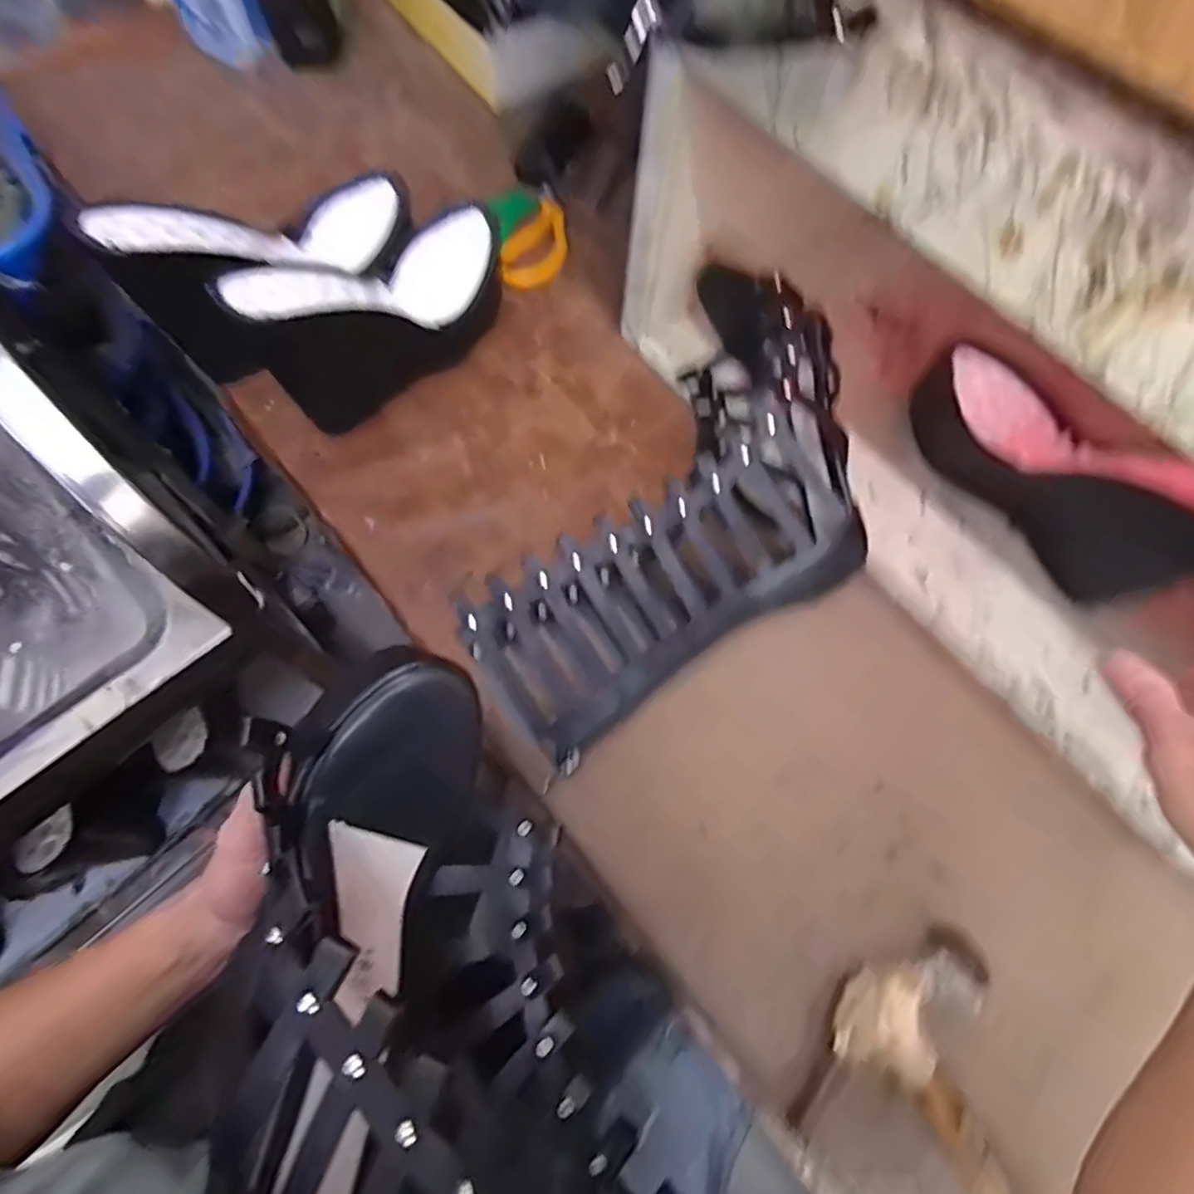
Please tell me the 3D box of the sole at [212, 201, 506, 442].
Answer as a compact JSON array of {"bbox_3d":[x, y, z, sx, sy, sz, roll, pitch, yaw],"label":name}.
[{"bbox_3d":[-0.158,-0.231,0.476,0.077,0.132,0.221,37,72,11],"label":"sole"}]

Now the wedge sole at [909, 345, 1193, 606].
[{"bbox_3d":[0.338,-0.091,0.459,0.075,0.118,0.232,-29,58,-12],"label":"wedge sole"}]

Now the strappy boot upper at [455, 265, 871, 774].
[{"bbox_3d":[0.067,-0.045,0.424,0.190,0.073,0.340,39,87,12],"label":"strappy boot upper"}]

